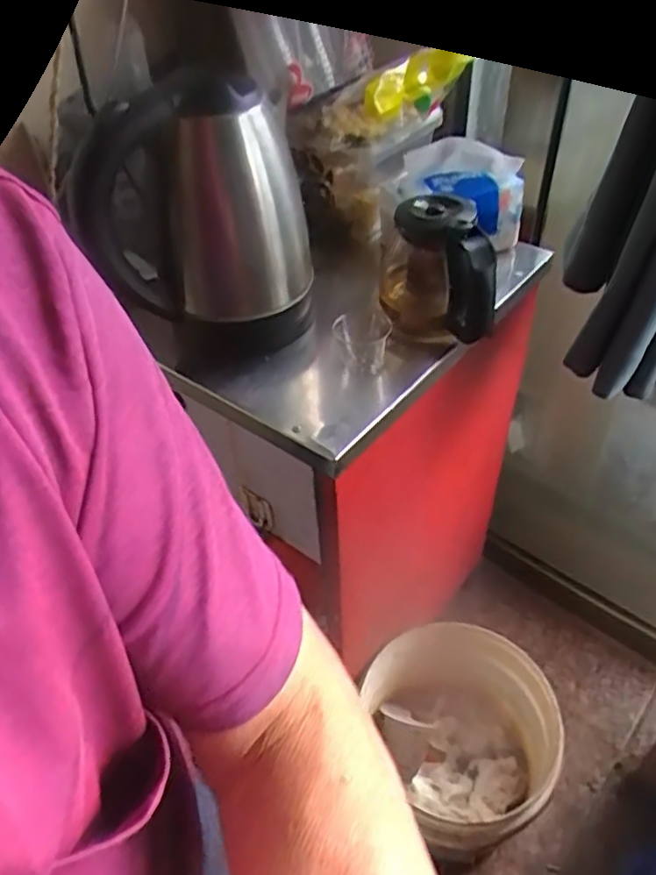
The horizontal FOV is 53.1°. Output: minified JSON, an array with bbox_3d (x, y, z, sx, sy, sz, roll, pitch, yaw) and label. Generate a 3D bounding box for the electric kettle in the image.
[{"bbox_3d":[-0.116,-0.183,0.630,0.176,0.248,0.136,5,45,9],"label":"electric kettle"}]

